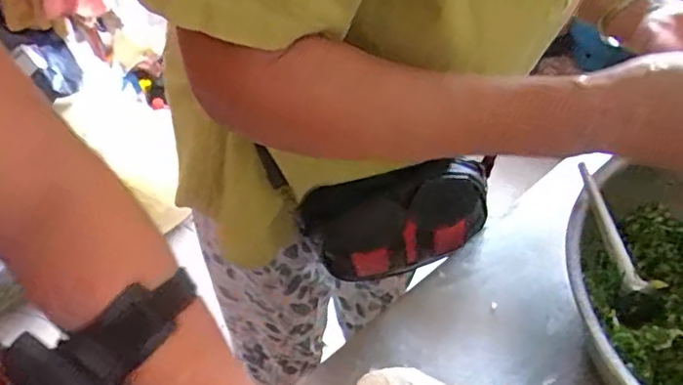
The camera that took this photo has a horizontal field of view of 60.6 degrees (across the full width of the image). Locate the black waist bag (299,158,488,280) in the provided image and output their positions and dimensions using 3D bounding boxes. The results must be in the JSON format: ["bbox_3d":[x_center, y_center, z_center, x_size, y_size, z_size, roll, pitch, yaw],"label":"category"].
[{"bbox_3d":[0.061,0.034,0.590,0.190,0.141,0.056,-9,48,-8],"label":"black waist bag"}]

